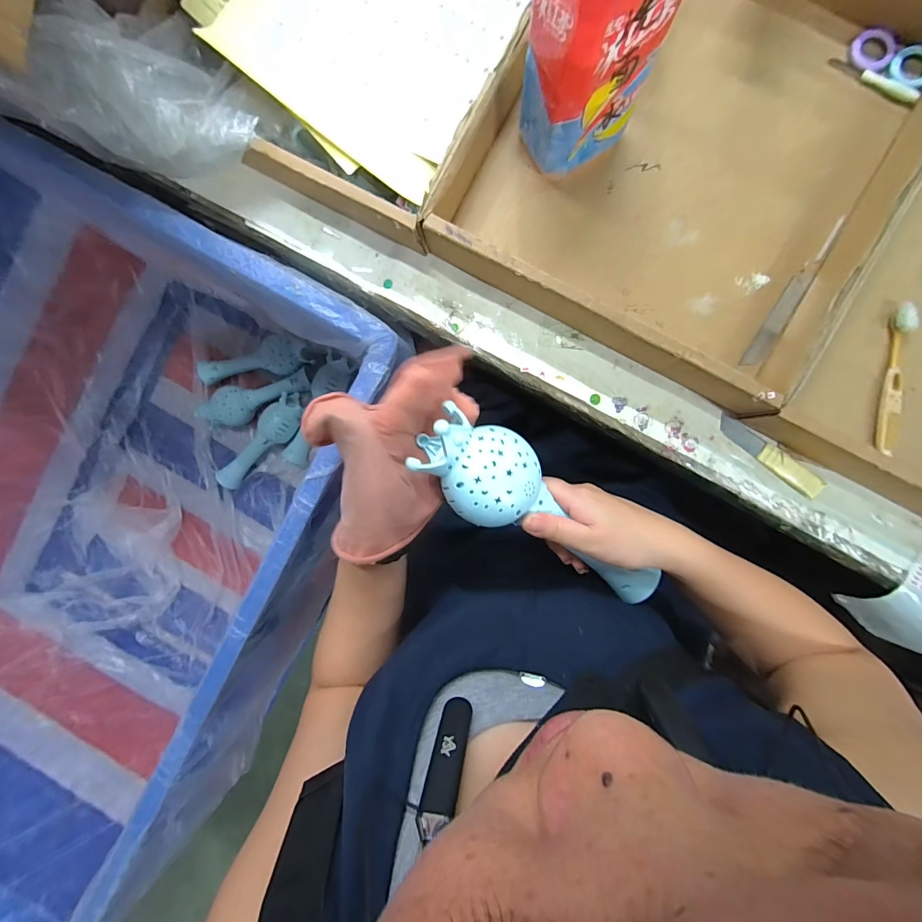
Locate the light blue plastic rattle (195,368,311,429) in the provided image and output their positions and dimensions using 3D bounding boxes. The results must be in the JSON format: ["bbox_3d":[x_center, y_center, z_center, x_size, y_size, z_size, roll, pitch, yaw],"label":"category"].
[{"bbox_3d":[-0.407,-0.116,0.771,0.218,0.051,0.077,-13,91,5],"label":"light blue plastic rattle"}]

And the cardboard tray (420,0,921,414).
[{"bbox_3d":[0.207,-0.289,0.341,0.346,0.055,0.377,29,94,0],"label":"cardboard tray"}]

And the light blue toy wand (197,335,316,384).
[{"bbox_3d":[-0.407,-0.196,0.766,0.227,0.066,0.065,-8,92,5],"label":"light blue toy wand"}]

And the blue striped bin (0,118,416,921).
[{"bbox_3d":[-0.503,0.075,0.615,0.620,0.422,0.799,26,94,3],"label":"blue striped bin"}]

